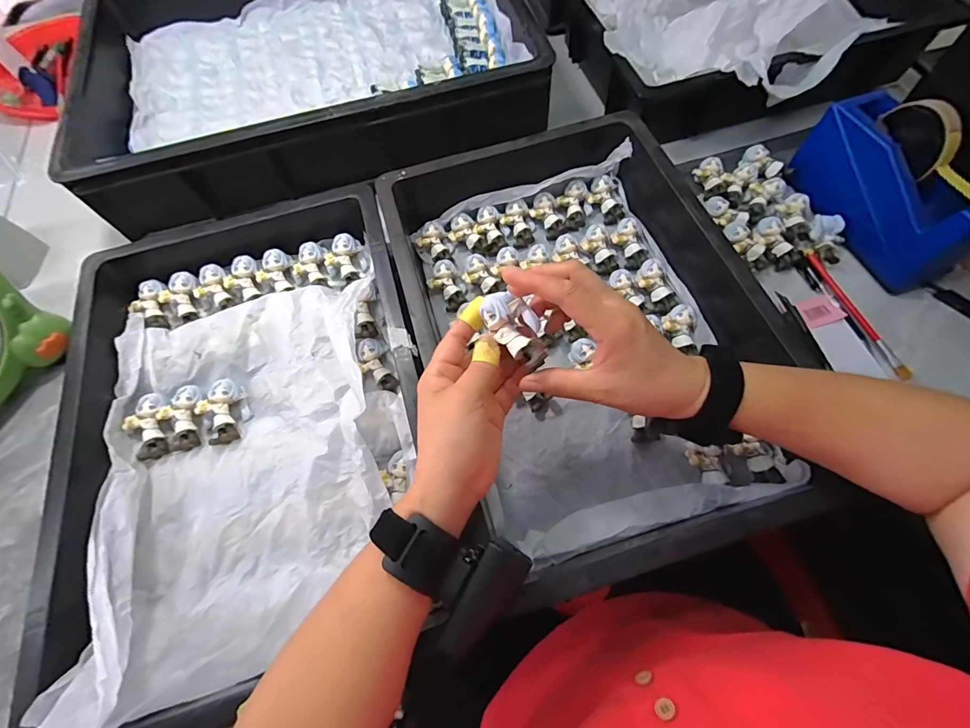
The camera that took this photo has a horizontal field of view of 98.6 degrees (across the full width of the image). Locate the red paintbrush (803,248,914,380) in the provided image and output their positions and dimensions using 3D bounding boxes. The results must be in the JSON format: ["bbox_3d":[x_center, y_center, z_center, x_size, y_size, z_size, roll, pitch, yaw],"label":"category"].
[{"bbox_3d":[0.388,-0.058,0.438,0.012,0.007,0.164,-15,65,-4],"label":"red paintbrush"}]

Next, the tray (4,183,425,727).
[{"bbox_3d":[-0.212,0.042,0.388,0.304,0.072,0.428,-13,65,-3],"label":"tray"}]

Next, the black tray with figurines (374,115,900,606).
[{"bbox_3d":[0.091,-0.061,0.426,0.315,0.092,0.472,-18,66,-5],"label":"black tray with figurines"}]

